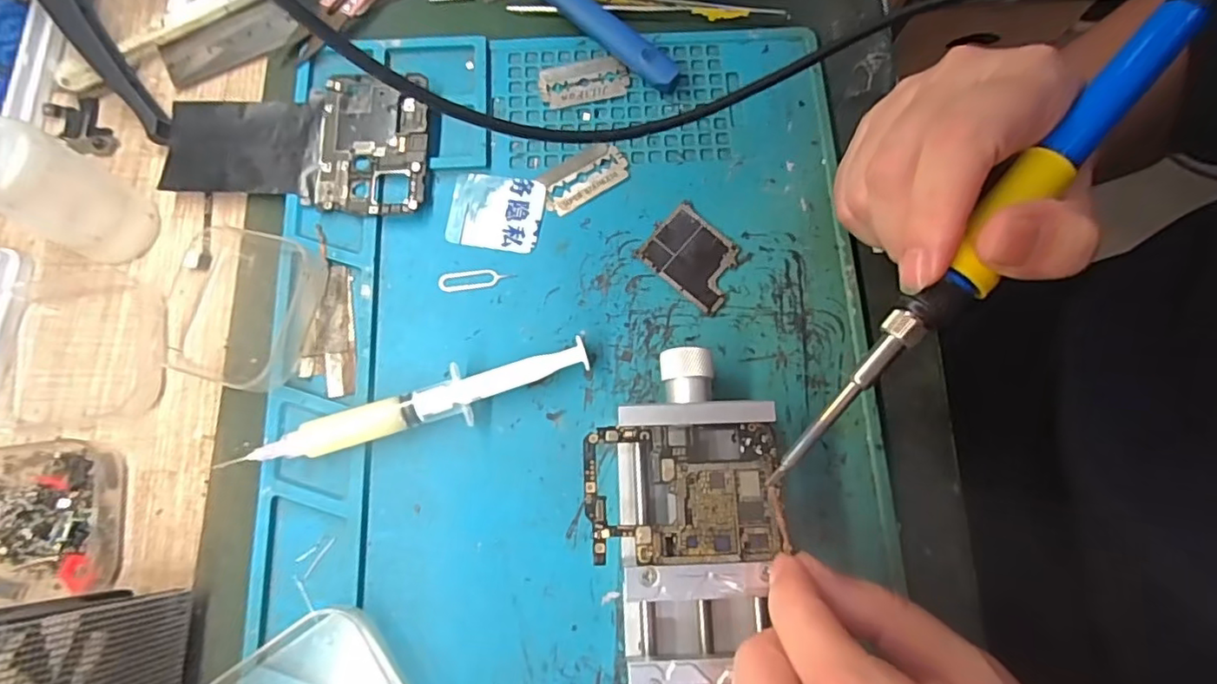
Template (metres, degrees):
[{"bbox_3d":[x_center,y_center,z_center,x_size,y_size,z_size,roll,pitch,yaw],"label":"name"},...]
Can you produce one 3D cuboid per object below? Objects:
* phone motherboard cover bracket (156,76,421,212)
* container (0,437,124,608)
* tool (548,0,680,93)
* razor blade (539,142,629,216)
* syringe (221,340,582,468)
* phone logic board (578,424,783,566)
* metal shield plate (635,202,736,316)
[{"bbox_3d":[-0.138,-0.087,0.263,0.112,0.008,0.066,-2,76,-2],"label":"phone motherboard cover bracket"},{"bbox_3d":[-0.225,0.068,0.222,0.063,0.019,0.061,-6,77,-3],"label":"container"},{"bbox_3d":[-0.036,-0.177,0.283,0.176,0.015,0.012,41,79,8],"label":"tool"},{"bbox_3d":[-0.012,-0.075,0.265,0.040,0.004,0.022,-32,79,-9],"label":"razor blade"},{"bbox_3d":[-0.073,0.026,0.233,0.134,0.016,0.018,-20,78,-6],"label":"syringe"},{"bbox_3d":[0.026,0.053,0.205,0.067,0.004,0.047,0,76,-2],"label":"phone logic board"},{"bbox_3d":[0.038,-0.038,0.257,0.042,0.004,0.033,40,79,8],"label":"metal shield plate"}]

